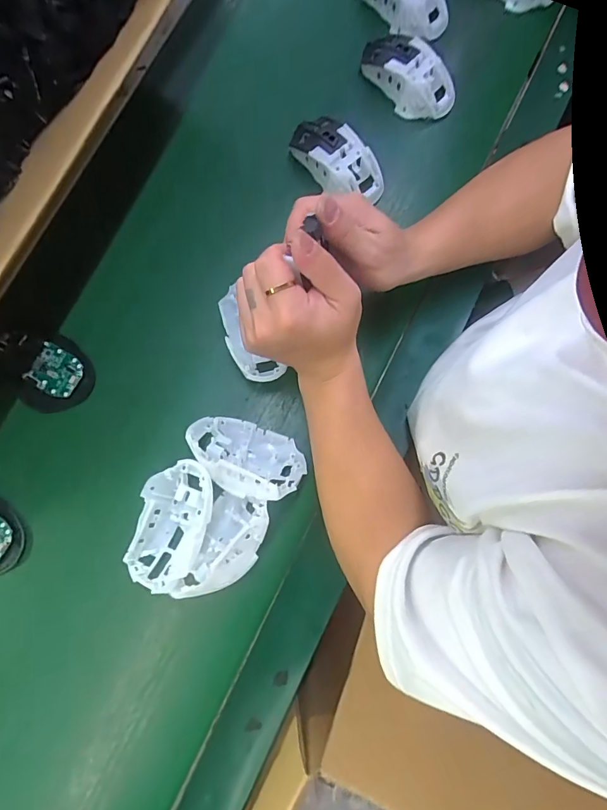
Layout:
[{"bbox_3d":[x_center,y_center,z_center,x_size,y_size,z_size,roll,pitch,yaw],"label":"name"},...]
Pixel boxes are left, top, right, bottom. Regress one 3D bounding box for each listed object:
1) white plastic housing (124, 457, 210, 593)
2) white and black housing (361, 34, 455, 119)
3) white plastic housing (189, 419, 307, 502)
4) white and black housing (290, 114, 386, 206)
[{"bbox_3d":[-0.121,0.111,0.423,0.065,0.045,0.113,12,80,1],"label":"white plastic housing"},{"bbox_3d":[0.117,-0.364,0.490,0.106,0.034,0.058,42,82,6],"label":"white and black housing"},{"bbox_3d":[-0.055,0.051,0.423,0.111,0.034,0.068,26,38,11],"label":"white plastic housing"},{"bbox_3d":[0.037,-0.265,0.476,0.060,0.035,0.107,-38,82,-7],"label":"white and black housing"}]

